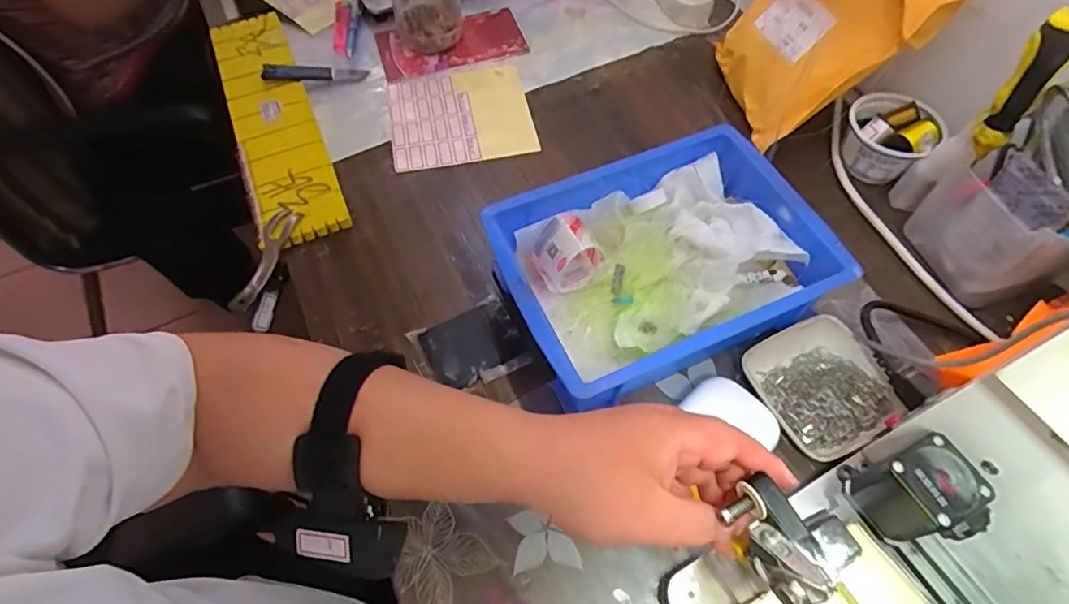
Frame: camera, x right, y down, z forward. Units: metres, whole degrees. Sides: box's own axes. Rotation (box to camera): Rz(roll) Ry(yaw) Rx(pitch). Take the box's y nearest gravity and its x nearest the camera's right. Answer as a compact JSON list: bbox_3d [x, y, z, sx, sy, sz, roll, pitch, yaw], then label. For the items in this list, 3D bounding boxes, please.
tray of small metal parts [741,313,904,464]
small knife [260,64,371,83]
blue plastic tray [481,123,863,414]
[{"bbox_3d":[0.220,0.063,0.434,0.096,0.023,0.095,-28,62,-14],"label":"tray of small metal parts"},{"bbox_3d":[-0.244,-0.255,0.634,0.111,0.013,0.021,-5,58,-18],"label":"small knife"},{"bbox_3d":[0.099,-0.027,0.467,0.235,0.079,0.176,-22,60,-10],"label":"blue plastic tray"}]

